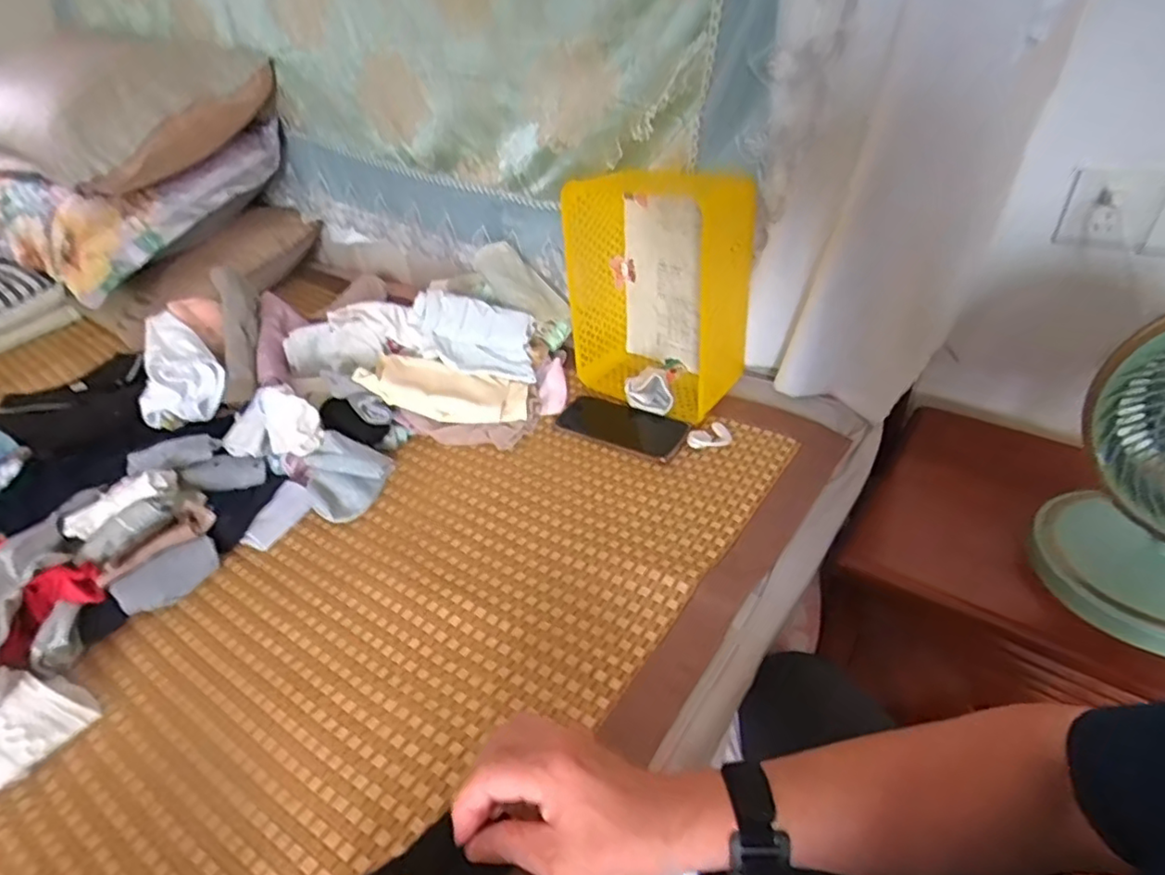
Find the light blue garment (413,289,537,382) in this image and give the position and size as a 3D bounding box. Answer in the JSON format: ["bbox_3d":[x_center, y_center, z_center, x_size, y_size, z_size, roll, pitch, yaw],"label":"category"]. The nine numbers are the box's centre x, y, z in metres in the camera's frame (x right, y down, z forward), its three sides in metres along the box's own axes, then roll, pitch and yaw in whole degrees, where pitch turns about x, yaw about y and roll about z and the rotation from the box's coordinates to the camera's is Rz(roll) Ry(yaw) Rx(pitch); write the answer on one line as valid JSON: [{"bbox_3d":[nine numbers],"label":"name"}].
[{"bbox_3d":[-0.145,-0.138,0.828,0.166,0.098,0.027,11,0,-4],"label":"light blue garment"}]

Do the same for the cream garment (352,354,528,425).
[{"bbox_3d":[-0.178,-0.061,0.807,0.209,0.043,0.076,11,38,-4],"label":"cream garment"}]

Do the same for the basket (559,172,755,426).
[{"bbox_3d":[0.090,-0.183,0.781,0.131,0.268,0.211,-33,45,-30],"label":"basket"}]

